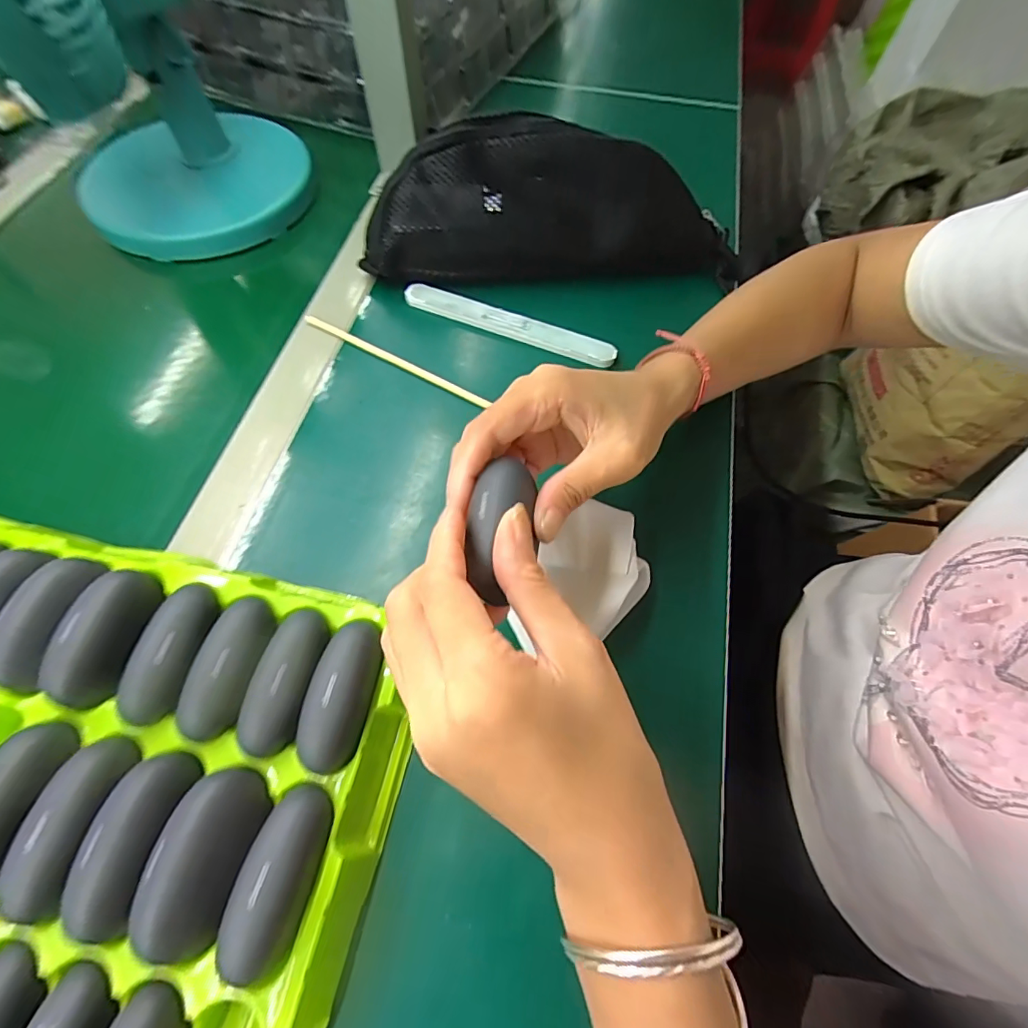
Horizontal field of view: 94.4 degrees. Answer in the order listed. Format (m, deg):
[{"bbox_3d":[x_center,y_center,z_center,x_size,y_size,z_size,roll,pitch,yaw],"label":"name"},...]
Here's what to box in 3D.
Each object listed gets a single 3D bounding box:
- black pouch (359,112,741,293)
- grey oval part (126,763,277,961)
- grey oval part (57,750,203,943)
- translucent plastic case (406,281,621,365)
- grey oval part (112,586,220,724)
[{"bbox_3d":[0.033,-0.243,0.380,0.303,0.091,0.071,-2,64,-2],"label":"black pouch"},{"bbox_3d":[-0.130,0.142,0.196,0.031,0.020,0.064,15,65,6],"label":"grey oval part"},{"bbox_3d":[-0.159,0.135,0.196,0.025,0.021,0.064,14,64,6],"label":"grey oval part"},{"bbox_3d":[-0.004,-0.150,0.377,0.174,0.011,0.019,22,65,9],"label":"translucent plastic case"},{"bbox_3d":[-0.168,0.065,0.231,0.029,0.023,0.067,11,64,5],"label":"grey oval part"}]

